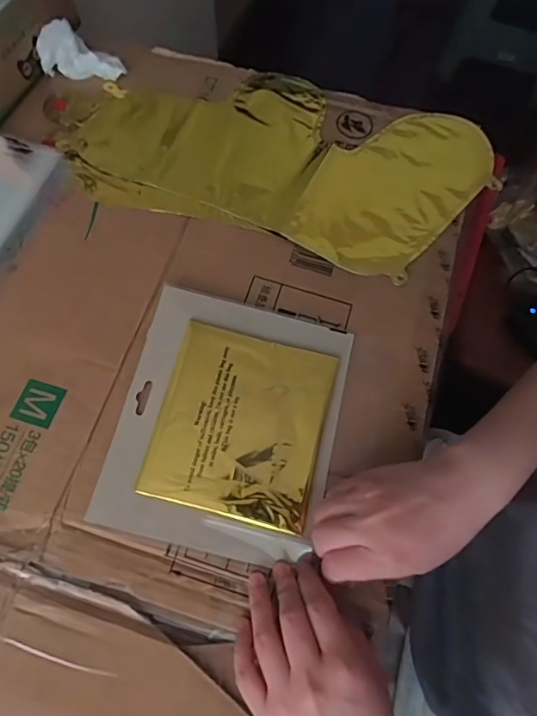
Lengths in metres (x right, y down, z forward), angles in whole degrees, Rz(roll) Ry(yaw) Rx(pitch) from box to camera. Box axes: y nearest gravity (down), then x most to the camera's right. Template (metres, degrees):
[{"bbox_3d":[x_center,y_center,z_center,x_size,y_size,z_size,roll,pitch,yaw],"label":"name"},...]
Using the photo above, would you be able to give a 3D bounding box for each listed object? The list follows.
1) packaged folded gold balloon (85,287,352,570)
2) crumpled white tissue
[{"bbox_3d":[-0.030,0.045,0.378,0.161,0.013,0.192,13,68,3],"label":"packaged folded gold balloon"},{"bbox_3d":[-0.191,-0.311,0.504,0.083,0.028,0.042,19,68,-8],"label":"crumpled white tissue"}]

